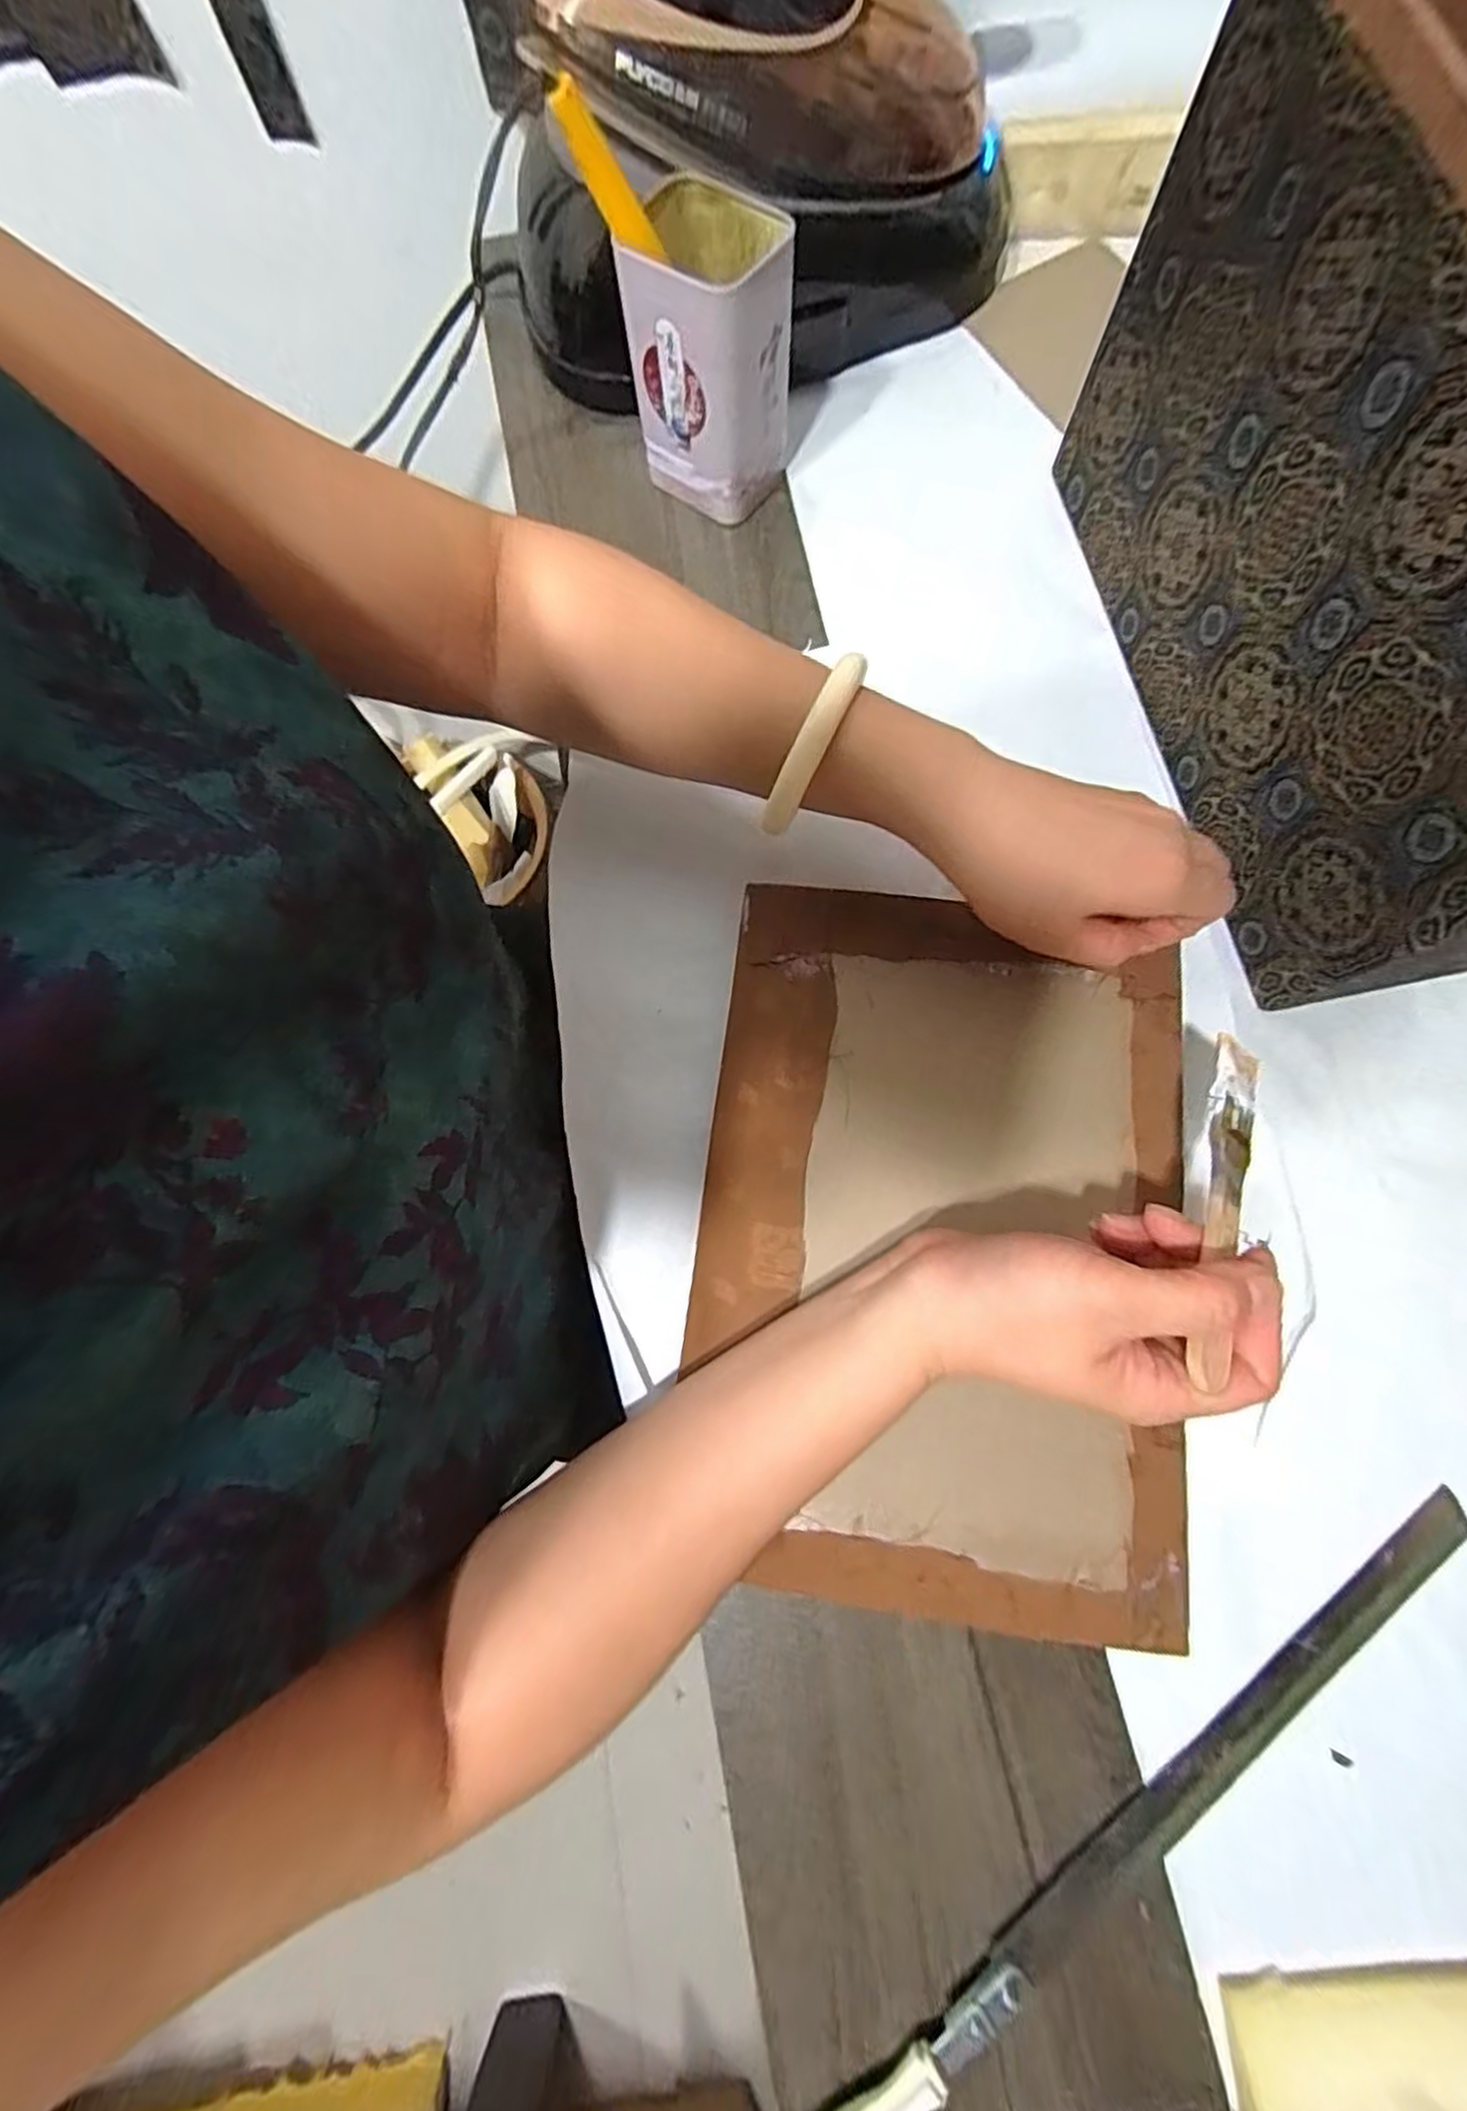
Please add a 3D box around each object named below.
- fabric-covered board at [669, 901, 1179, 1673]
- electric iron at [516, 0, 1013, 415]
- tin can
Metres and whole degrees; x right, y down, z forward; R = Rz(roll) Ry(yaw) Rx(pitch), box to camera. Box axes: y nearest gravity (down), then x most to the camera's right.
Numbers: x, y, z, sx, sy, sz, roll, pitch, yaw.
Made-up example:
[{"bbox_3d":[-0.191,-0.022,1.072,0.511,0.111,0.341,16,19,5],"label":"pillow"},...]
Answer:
[{"bbox_3d":[0.093,0.075,0.327,0.214,0.011,0.303,7,77,3],"label":"fabric-covered board"},{"bbox_3d":[0.018,-0.478,0.363,0.282,0.195,0.103,-14,76,-2],"label":"electric iron"},{"bbox_3d":[-0.009,-0.363,0.380,0.077,0.110,0.069,36,80,10],"label":"tin can"}]

